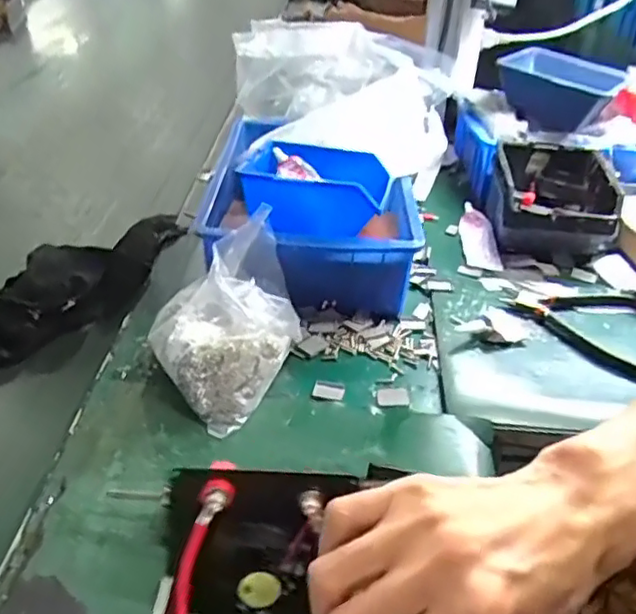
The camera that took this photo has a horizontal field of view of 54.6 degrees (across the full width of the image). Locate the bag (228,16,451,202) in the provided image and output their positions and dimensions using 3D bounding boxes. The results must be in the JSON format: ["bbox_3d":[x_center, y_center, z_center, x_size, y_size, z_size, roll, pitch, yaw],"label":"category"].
[{"bbox_3d":[0.029,-0.240,0.744,0.257,0.153,0.197,5,35,2],"label":"bag"}]

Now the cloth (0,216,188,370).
[{"bbox_3d":[-0.234,-0.019,0.574,0.097,0.055,0.310,23,40,26],"label":"cloth"}]

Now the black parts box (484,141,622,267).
[{"bbox_3d":[0.265,-0.117,0.704,0.134,0.088,0.140,8,35,7],"label":"black parts box"}]

